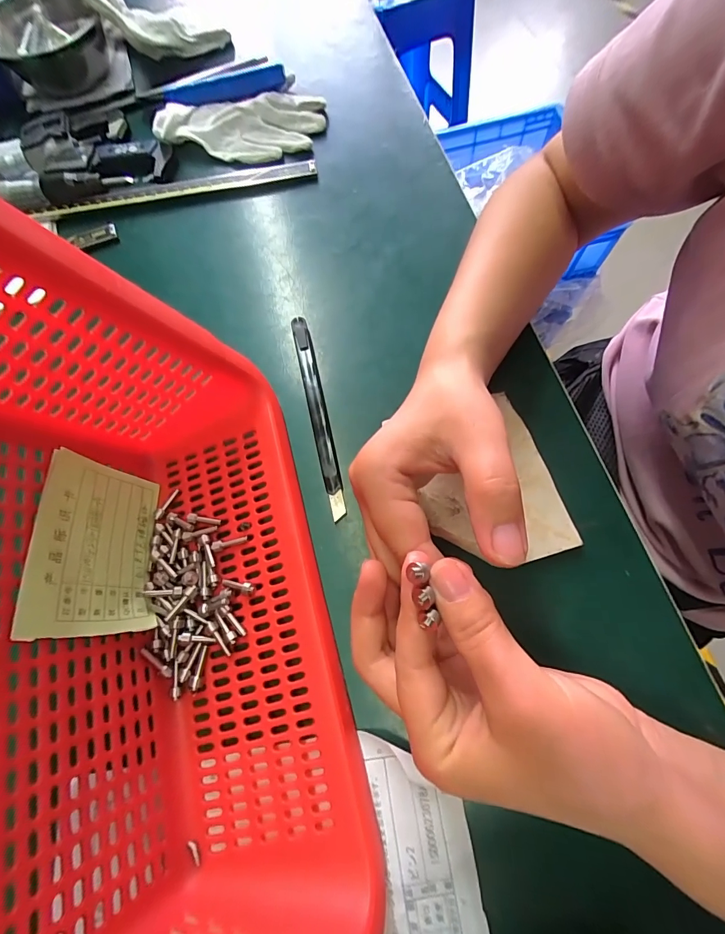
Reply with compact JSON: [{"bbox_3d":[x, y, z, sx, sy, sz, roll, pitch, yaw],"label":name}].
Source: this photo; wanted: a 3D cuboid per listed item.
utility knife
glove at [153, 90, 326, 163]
[{"bbox_3d":[-0.032,-0.040,0.268,0.011,0.008,0.152,-13,70,-2],"label":"utility knife"},{"bbox_3d":[-0.111,-0.319,0.363,0.144,0.028,0.068,0,70,3],"label":"glove"}]

